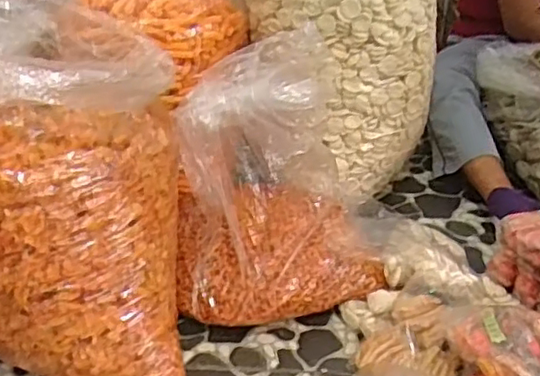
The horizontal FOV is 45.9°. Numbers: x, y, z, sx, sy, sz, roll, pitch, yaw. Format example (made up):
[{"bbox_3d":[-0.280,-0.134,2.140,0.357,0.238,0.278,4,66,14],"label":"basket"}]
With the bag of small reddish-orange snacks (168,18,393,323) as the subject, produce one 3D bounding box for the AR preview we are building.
[{"bbox_3d":[-0.003,-0.026,1.085,0.323,0.380,0.302,-7,31,-11],"label":"bag of small reddish-orange snacks"}]

